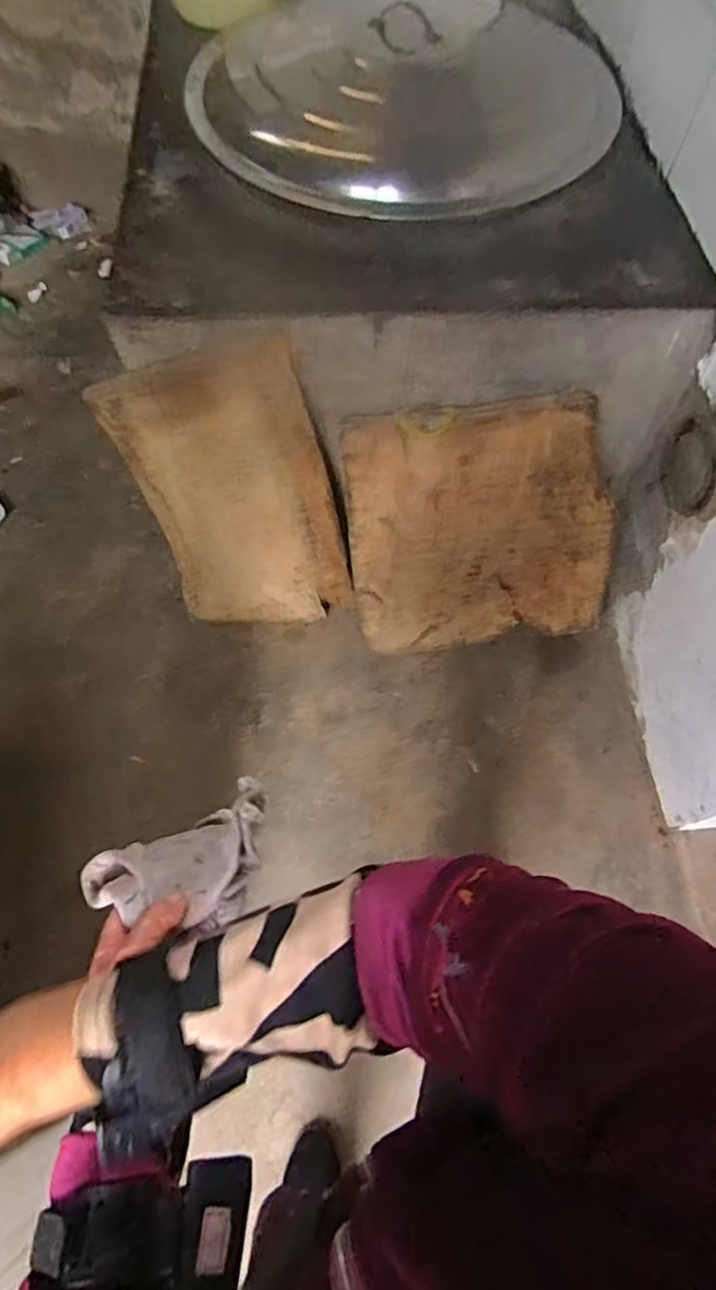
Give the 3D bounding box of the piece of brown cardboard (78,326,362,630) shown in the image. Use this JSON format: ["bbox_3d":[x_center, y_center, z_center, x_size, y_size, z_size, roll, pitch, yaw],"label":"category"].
[{"bbox_3d":[-0.212,-0.242,1.115,0.337,0.592,0.070,-3,54,6],"label":"piece of brown cardboard"}]

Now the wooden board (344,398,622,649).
[{"bbox_3d":[0.244,-0.198,1.152,0.500,0.478,0.033,-9,43,-6],"label":"wooden board"}]

